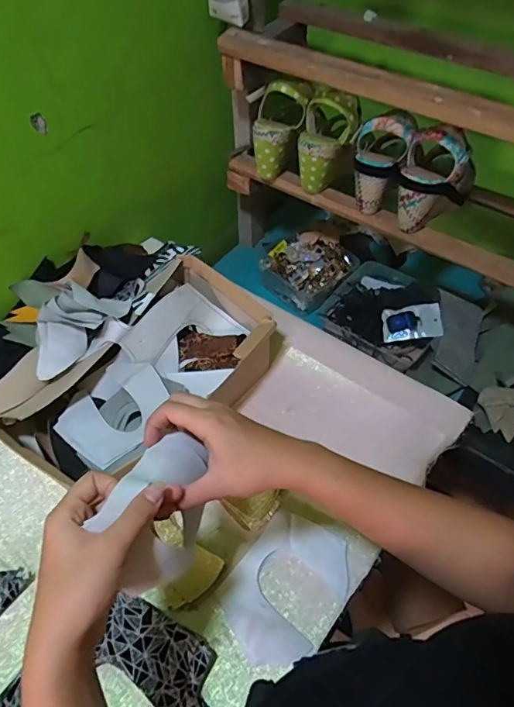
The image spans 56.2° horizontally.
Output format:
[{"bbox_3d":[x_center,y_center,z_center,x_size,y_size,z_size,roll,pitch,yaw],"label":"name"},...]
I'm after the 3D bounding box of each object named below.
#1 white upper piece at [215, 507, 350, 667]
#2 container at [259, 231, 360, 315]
[{"bbox_3d":[0.034,0.257,0.540,0.110,0.007,0.153,34,61,24],"label":"white upper piece"},{"bbox_3d":[0.104,-0.170,0.979,0.158,0.066,0.157,-33,59,-23],"label":"container"}]

